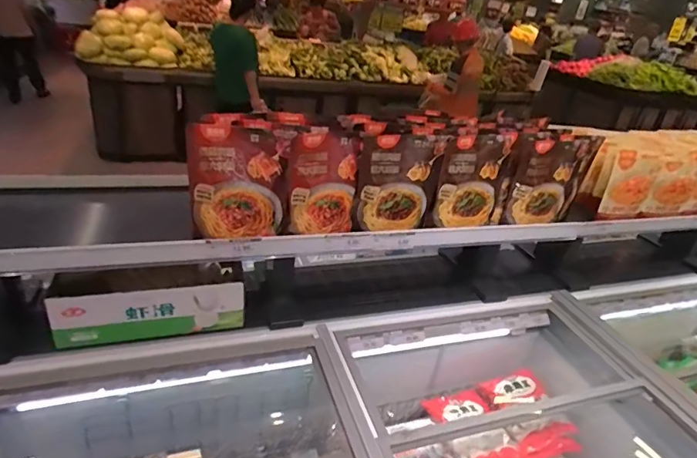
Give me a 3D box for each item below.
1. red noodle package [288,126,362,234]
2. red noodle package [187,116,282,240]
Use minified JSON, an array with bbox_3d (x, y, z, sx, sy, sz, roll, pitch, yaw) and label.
[{"bbox_3d":[-0.050,-0.087,0.863,0.149,0.200,0.033,-6,22,-34],"label":"red noodle package"},{"bbox_3d":[-0.208,-0.094,0.833,0.160,0.213,0.078,-4,19,-16],"label":"red noodle package"}]

